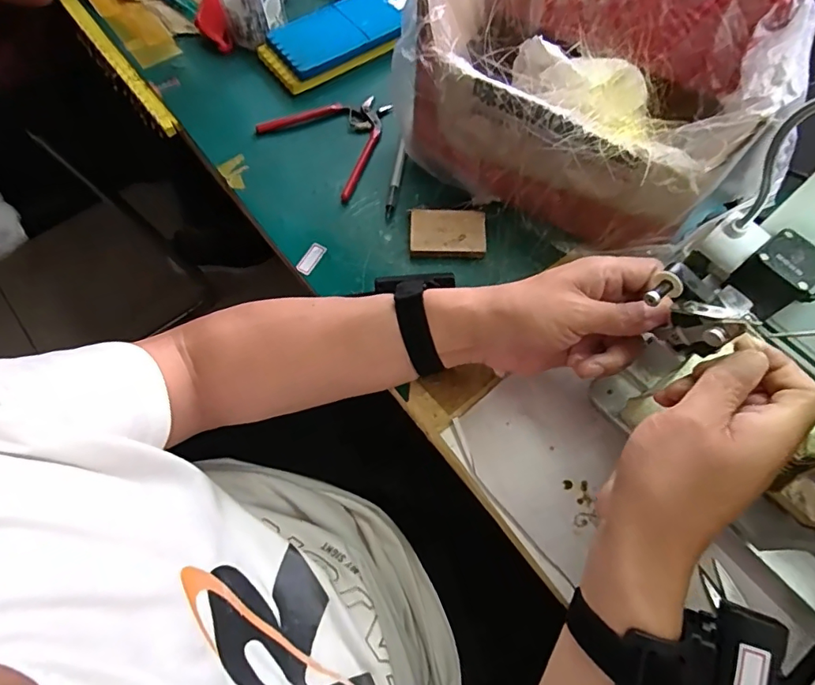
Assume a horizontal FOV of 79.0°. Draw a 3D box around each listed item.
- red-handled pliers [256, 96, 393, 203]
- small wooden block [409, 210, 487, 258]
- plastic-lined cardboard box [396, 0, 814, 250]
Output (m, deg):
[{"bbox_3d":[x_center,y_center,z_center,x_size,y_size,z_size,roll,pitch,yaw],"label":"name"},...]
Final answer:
[{"bbox_3d":[-0.069,-0.228,0.533,0.132,0.010,0.127,39,71,15],"label":"red-handled pliers"},{"bbox_3d":[0.039,-0.108,0.480,0.072,0.013,0.052,2,66,0],"label":"small wooden block"},{"bbox_3d":[0.150,-0.227,0.430,0.266,0.137,0.197,32,69,12],"label":"plastic-lined cardboard box"}]

